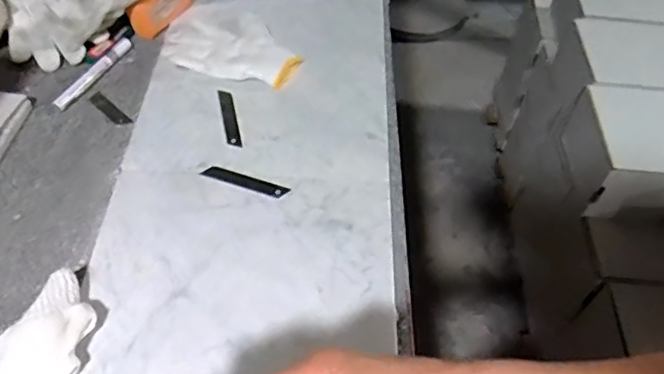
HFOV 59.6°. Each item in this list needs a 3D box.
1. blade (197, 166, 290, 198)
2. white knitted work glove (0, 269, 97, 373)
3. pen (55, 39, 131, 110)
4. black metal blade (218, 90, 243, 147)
[{"bbox_3d":[-0.097,-0.006,0.650,0.098,0.004,0.019,16,45,10],"label":"blade"},{"bbox_3d":[-0.250,0.138,0.513,0.071,0.040,0.119,22,54,16],"label":"white knitted work glove"},{"bbox_3d":[-0.313,-0.153,0.768,0.017,0.014,0.143,20,54,12],"label":"pen"},{"bbox_3d":[-0.129,-0.087,0.729,0.018,0.004,0.100,-15,52,-3],"label":"black metal blade"}]

